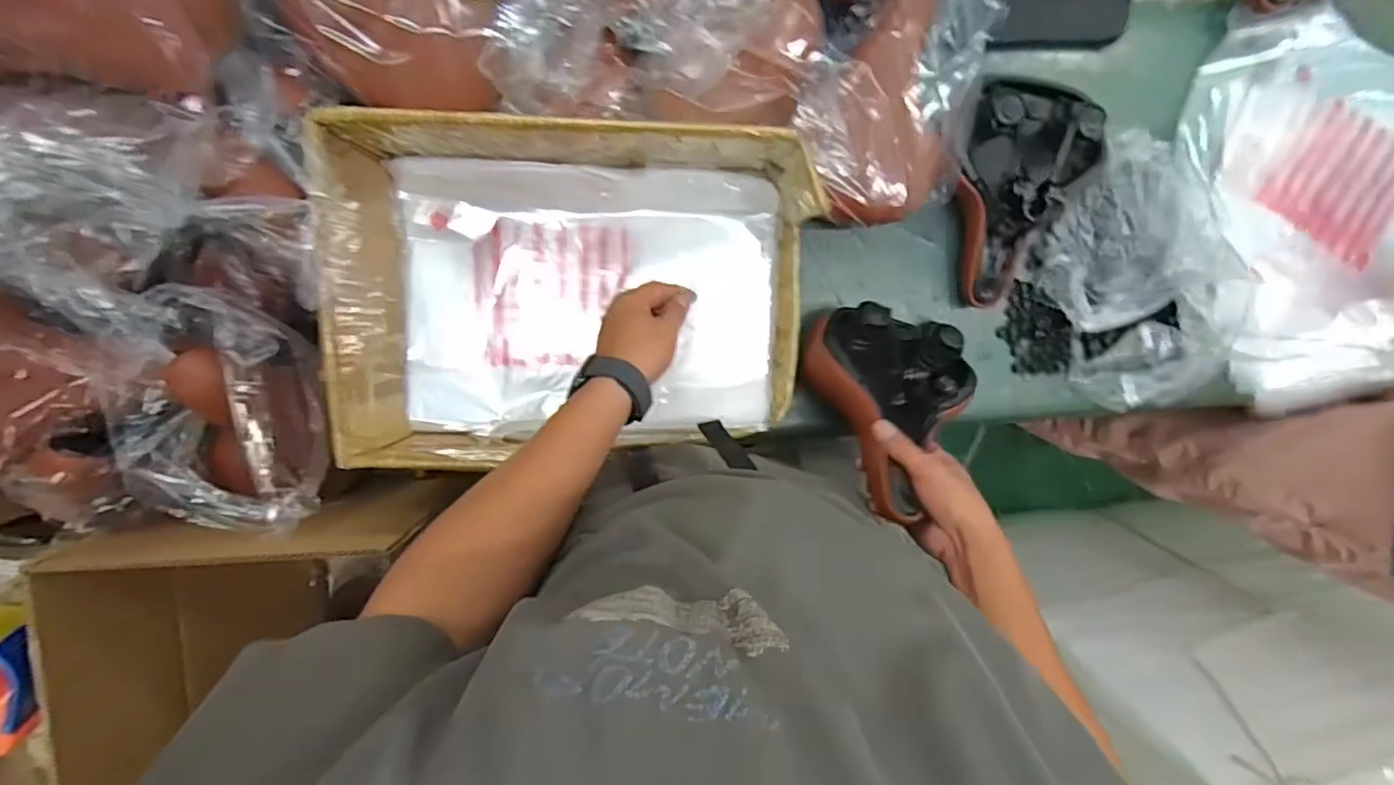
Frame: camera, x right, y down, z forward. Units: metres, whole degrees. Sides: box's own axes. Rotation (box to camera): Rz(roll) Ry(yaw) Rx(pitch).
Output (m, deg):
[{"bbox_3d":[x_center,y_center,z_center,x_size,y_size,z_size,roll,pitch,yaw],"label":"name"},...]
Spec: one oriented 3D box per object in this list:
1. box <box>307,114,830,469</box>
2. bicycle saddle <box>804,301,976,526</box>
[{"bbox_3d":[-0.104,-0.092,0.606,0.425,0.185,0.285,-2,97,-4],"label":"box"},{"bbox_3d":[0.220,-0.002,0.645,0.169,0.085,0.233,-19,63,-9],"label":"bicycle saddle"}]

